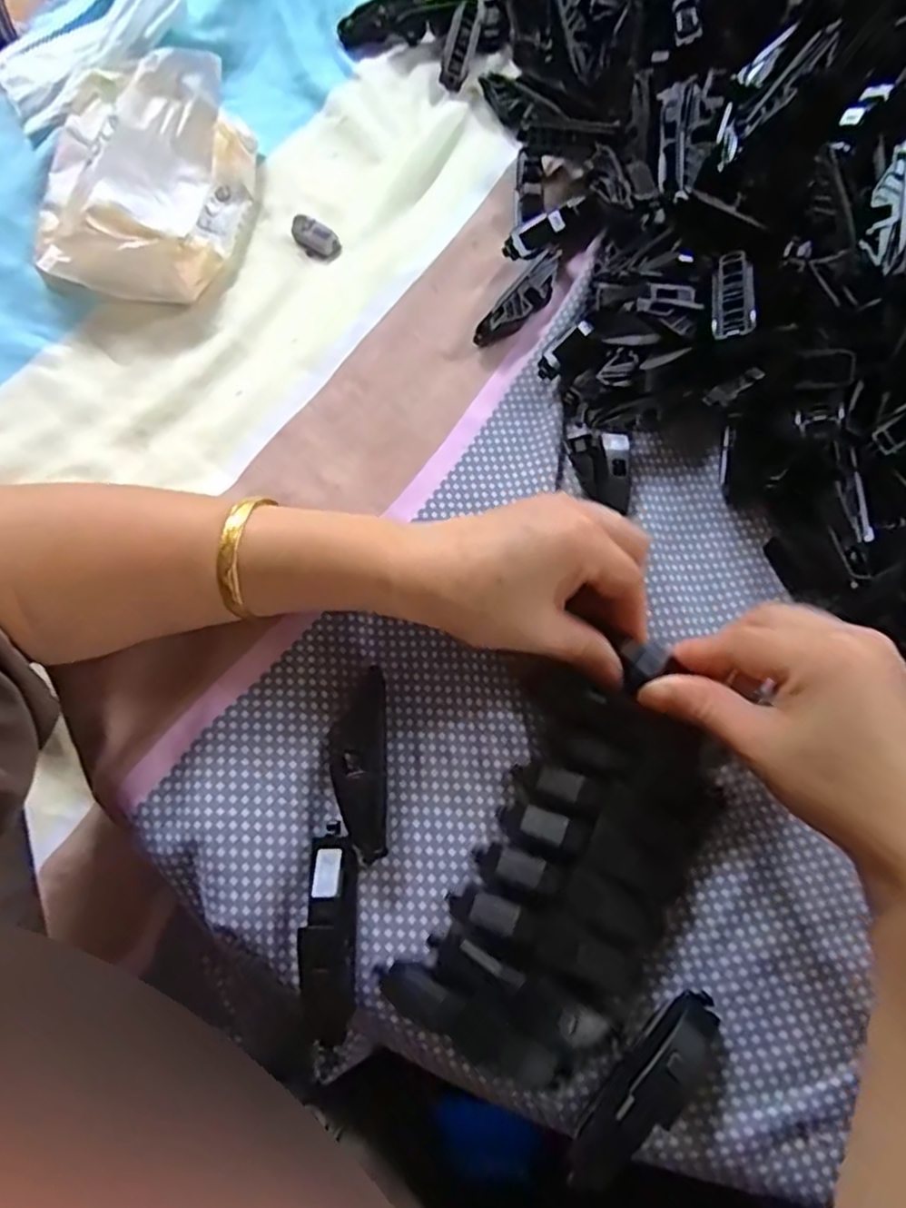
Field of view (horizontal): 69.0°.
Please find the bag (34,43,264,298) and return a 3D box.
[{"bbox_3d":[-0.183,-0.246,0.383,0.116,0.046,0.147,5,69,0],"label":"bag"}]

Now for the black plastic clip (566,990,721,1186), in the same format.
[{"bbox_3d":[0.074,0.182,0.245,0.078,0.021,0.025,-40,75,-15],"label":"black plastic clip"}]

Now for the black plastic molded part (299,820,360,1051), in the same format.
[{"bbox_3d":[-0.049,0.129,0.261,0.018,0.020,0.077,0,69,-2],"label":"black plastic molded part"}]

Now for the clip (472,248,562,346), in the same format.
[{"bbox_3d":[0.040,-0.174,0.378,0.015,0.018,0.072,36,72,12],"label":"clip"}]

